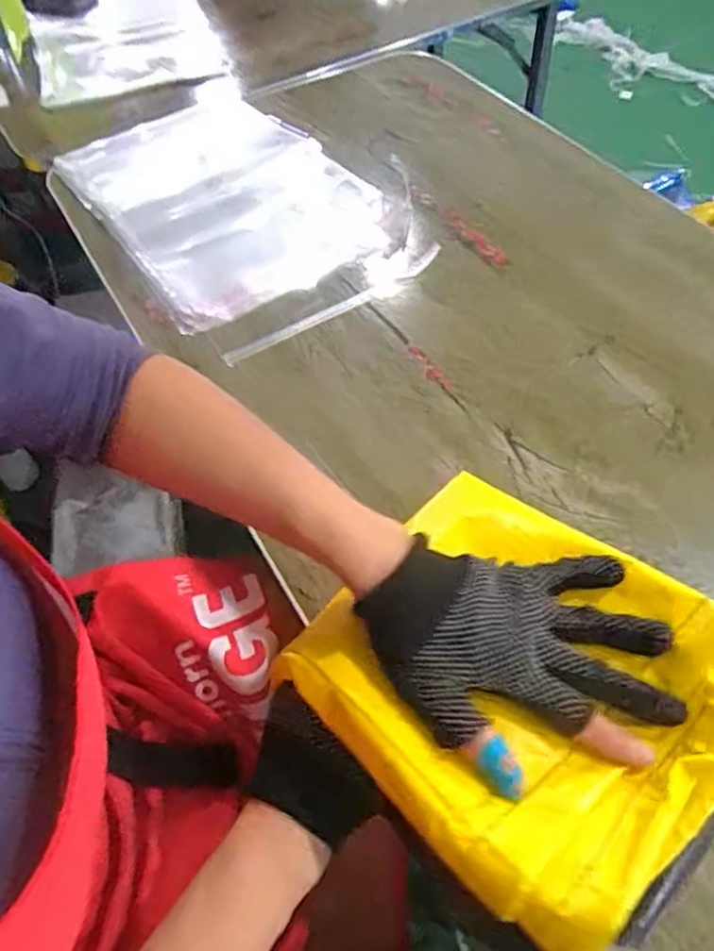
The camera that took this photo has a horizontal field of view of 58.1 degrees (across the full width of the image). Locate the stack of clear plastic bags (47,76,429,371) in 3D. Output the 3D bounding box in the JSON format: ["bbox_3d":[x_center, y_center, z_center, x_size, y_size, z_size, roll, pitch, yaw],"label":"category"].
[{"bbox_3d":[-0.143,-0.324,0.745,0.297,0.025,0.460,-32,60,-17],"label":"stack of clear plastic bags"}]

